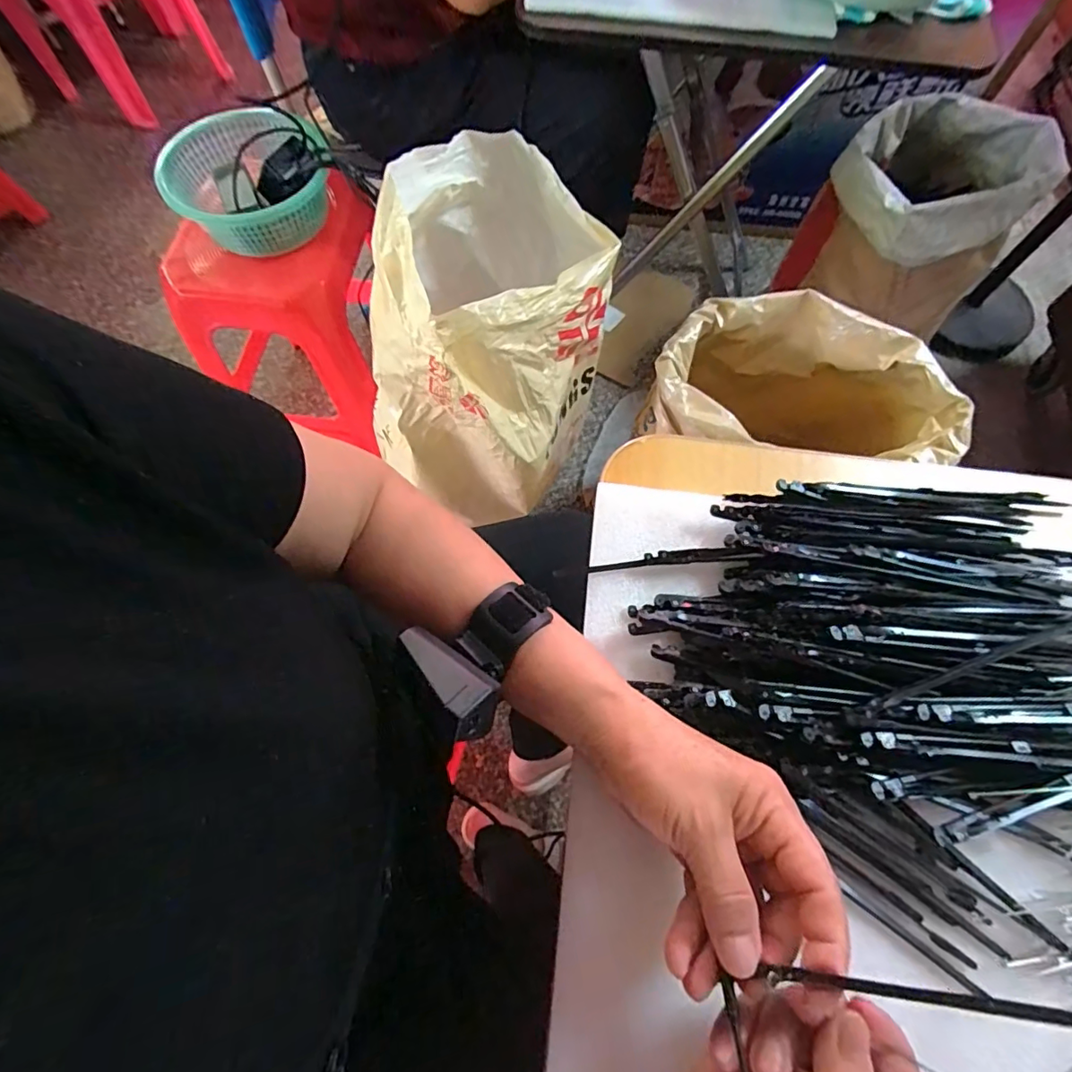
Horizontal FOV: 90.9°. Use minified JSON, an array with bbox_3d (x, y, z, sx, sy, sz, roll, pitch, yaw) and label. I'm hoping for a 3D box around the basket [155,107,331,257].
[{"bbox_3d":[-0.431,-0.532,0.799,0.237,0.093,0.211,-15,69,-6],"label":"basket"}]

